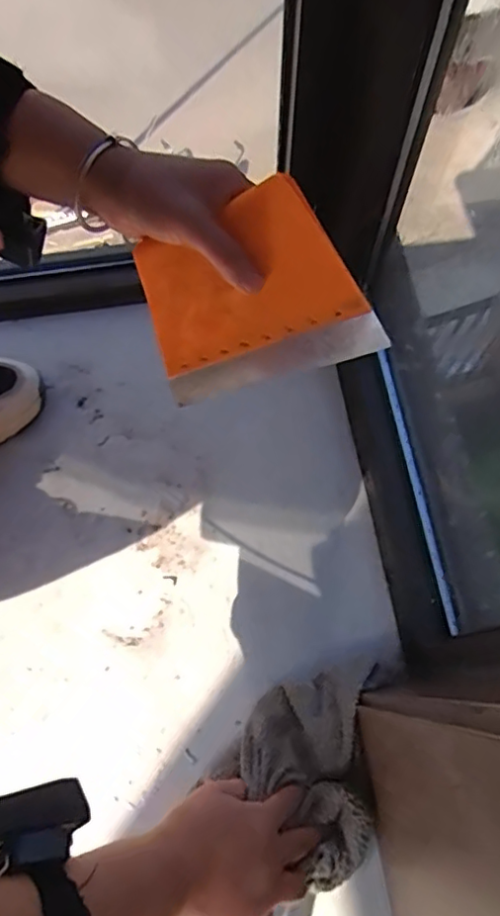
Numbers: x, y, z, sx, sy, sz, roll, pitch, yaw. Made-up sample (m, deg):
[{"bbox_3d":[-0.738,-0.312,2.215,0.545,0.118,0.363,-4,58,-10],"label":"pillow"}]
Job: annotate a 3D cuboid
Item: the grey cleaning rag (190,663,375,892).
[{"bbox_3d":[0.059,0.248,0.490,0.126,0.051,0.148,36,74,12],"label":"grey cleaning rag"}]

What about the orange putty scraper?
[{"bbox_3d":[-0.005,-0.106,0.404,0.160,0.121,0.011,-14,25,30],"label":"orange putty scraper"}]

